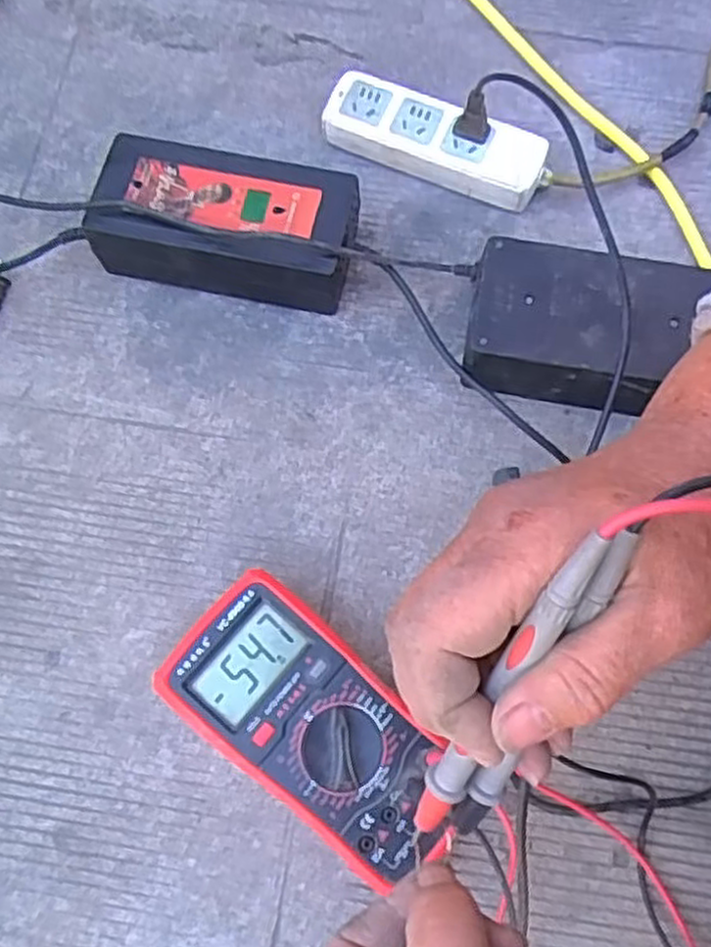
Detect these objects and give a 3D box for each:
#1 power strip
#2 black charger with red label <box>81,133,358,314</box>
[{"bbox_3d":[0.060,-0.253,0.578,0.168,0.037,0.050,24,73,8],"label":"power strip"},{"bbox_3d":[-0.090,-0.176,0.536,0.175,0.068,0.080,12,71,4],"label":"black charger with red label"}]

